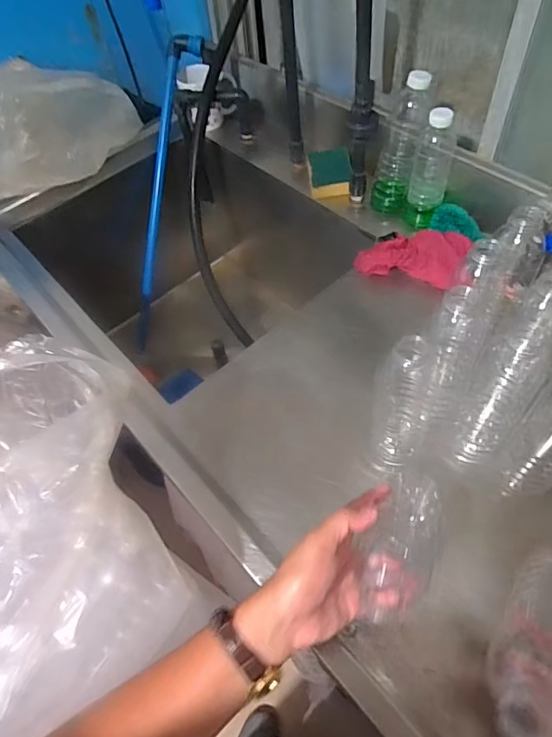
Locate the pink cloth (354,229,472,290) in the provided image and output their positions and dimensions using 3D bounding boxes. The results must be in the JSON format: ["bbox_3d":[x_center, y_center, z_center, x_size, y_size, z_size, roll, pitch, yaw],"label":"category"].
[{"bbox_3d":[0.195,-0.170,0.721,0.148,0.048,0.071,17,59,16],"label":"pink cloth"}]

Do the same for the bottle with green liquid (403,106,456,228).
[{"bbox_3d":[0.234,-0.296,0.735,0.056,0.175,0.049,15,58,15],"label":"bottle with green liquid"}]

